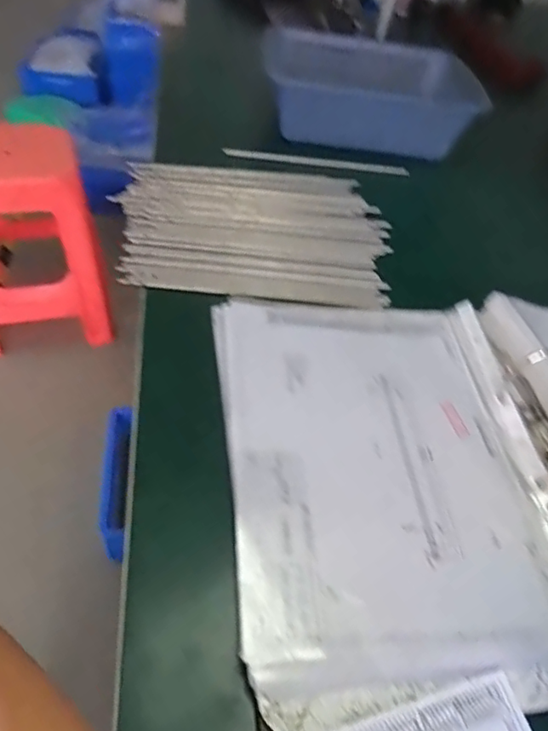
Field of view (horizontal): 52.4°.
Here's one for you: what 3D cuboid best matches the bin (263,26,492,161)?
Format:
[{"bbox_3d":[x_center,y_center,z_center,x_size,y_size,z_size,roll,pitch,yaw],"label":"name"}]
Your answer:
[{"bbox_3d":[0.137,-0.403,0.831,0.303,0.088,0.209,5,46,-5],"label":"bin"}]

